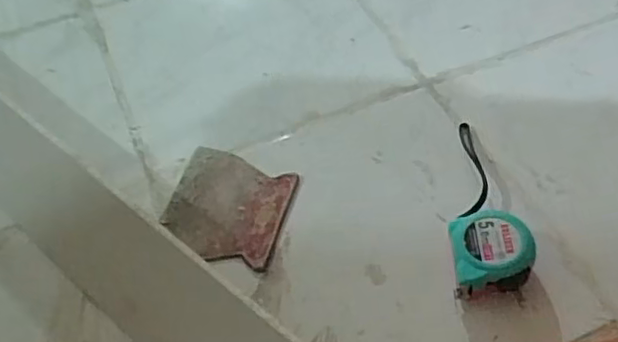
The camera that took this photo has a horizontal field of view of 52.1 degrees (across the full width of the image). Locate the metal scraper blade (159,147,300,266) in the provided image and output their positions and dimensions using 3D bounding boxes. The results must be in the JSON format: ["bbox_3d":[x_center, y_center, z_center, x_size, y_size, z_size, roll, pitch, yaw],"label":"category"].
[{"bbox_3d":[-0.075,0.029,0.583,0.106,0.006,0.108,13,53,15],"label":"metal scraper blade"}]

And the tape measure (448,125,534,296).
[{"bbox_3d":[0.149,0.022,0.556,0.061,0.037,0.186,-2,51,3],"label":"tape measure"}]

